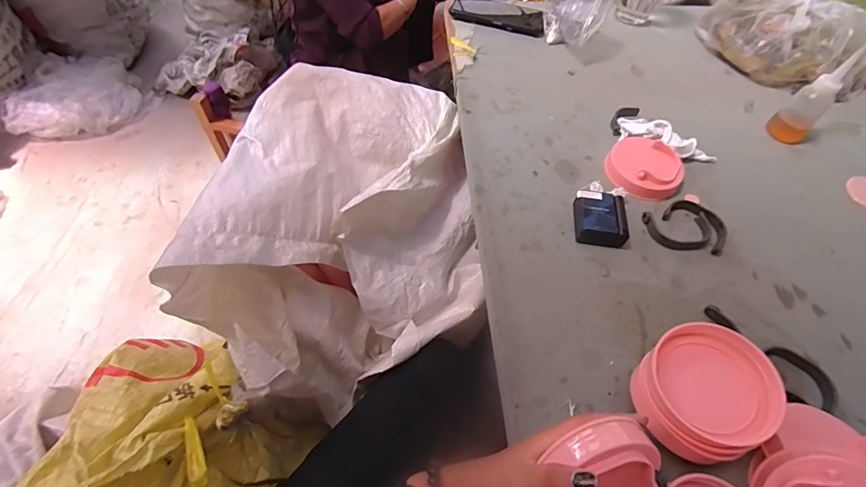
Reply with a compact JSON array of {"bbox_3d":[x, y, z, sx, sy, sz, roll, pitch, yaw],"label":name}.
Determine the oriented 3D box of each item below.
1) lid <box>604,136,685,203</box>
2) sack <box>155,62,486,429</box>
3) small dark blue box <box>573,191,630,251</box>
[{"bbox_3d":[0.280,-0.100,0.557,0.093,0.028,0.094,2,56,-3],"label":"lid"},{"bbox_3d":[-0.098,-0.017,0.580,0.311,0.255,0.455,5,56,0],"label":"sack"},{"bbox_3d":[0.200,-0.029,0.504,0.055,0.030,0.060,5,56,0],"label":"small dark blue box"}]

